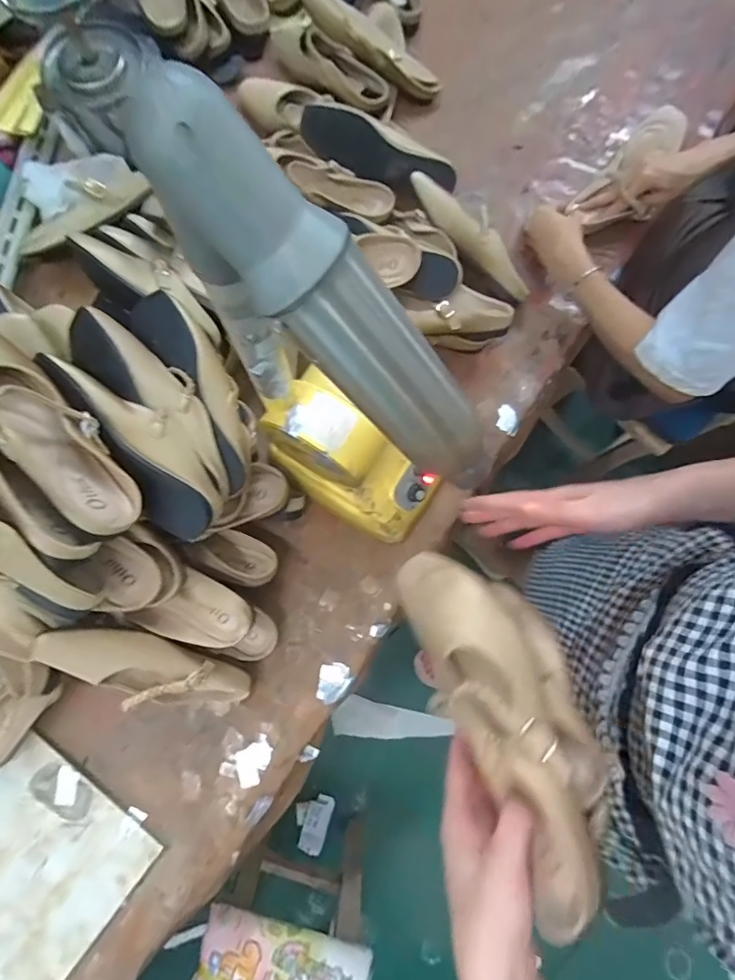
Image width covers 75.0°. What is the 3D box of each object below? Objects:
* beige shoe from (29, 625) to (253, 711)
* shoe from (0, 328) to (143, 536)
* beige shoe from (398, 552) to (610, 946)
[{"bbox_3d":[-0.226,0.194,0.509,0.228,0.070,0.079,35,77,-36],"label":"beige shoe"},{"bbox_3d":[-0.276,-0.057,0.385,0.069,0.070,0.211,-40,102,-8],"label":"shoe"},{"bbox_3d":[0.104,0.142,0.355,0.113,0.076,0.261,-15,46,-4],"label":"beige shoe"}]

